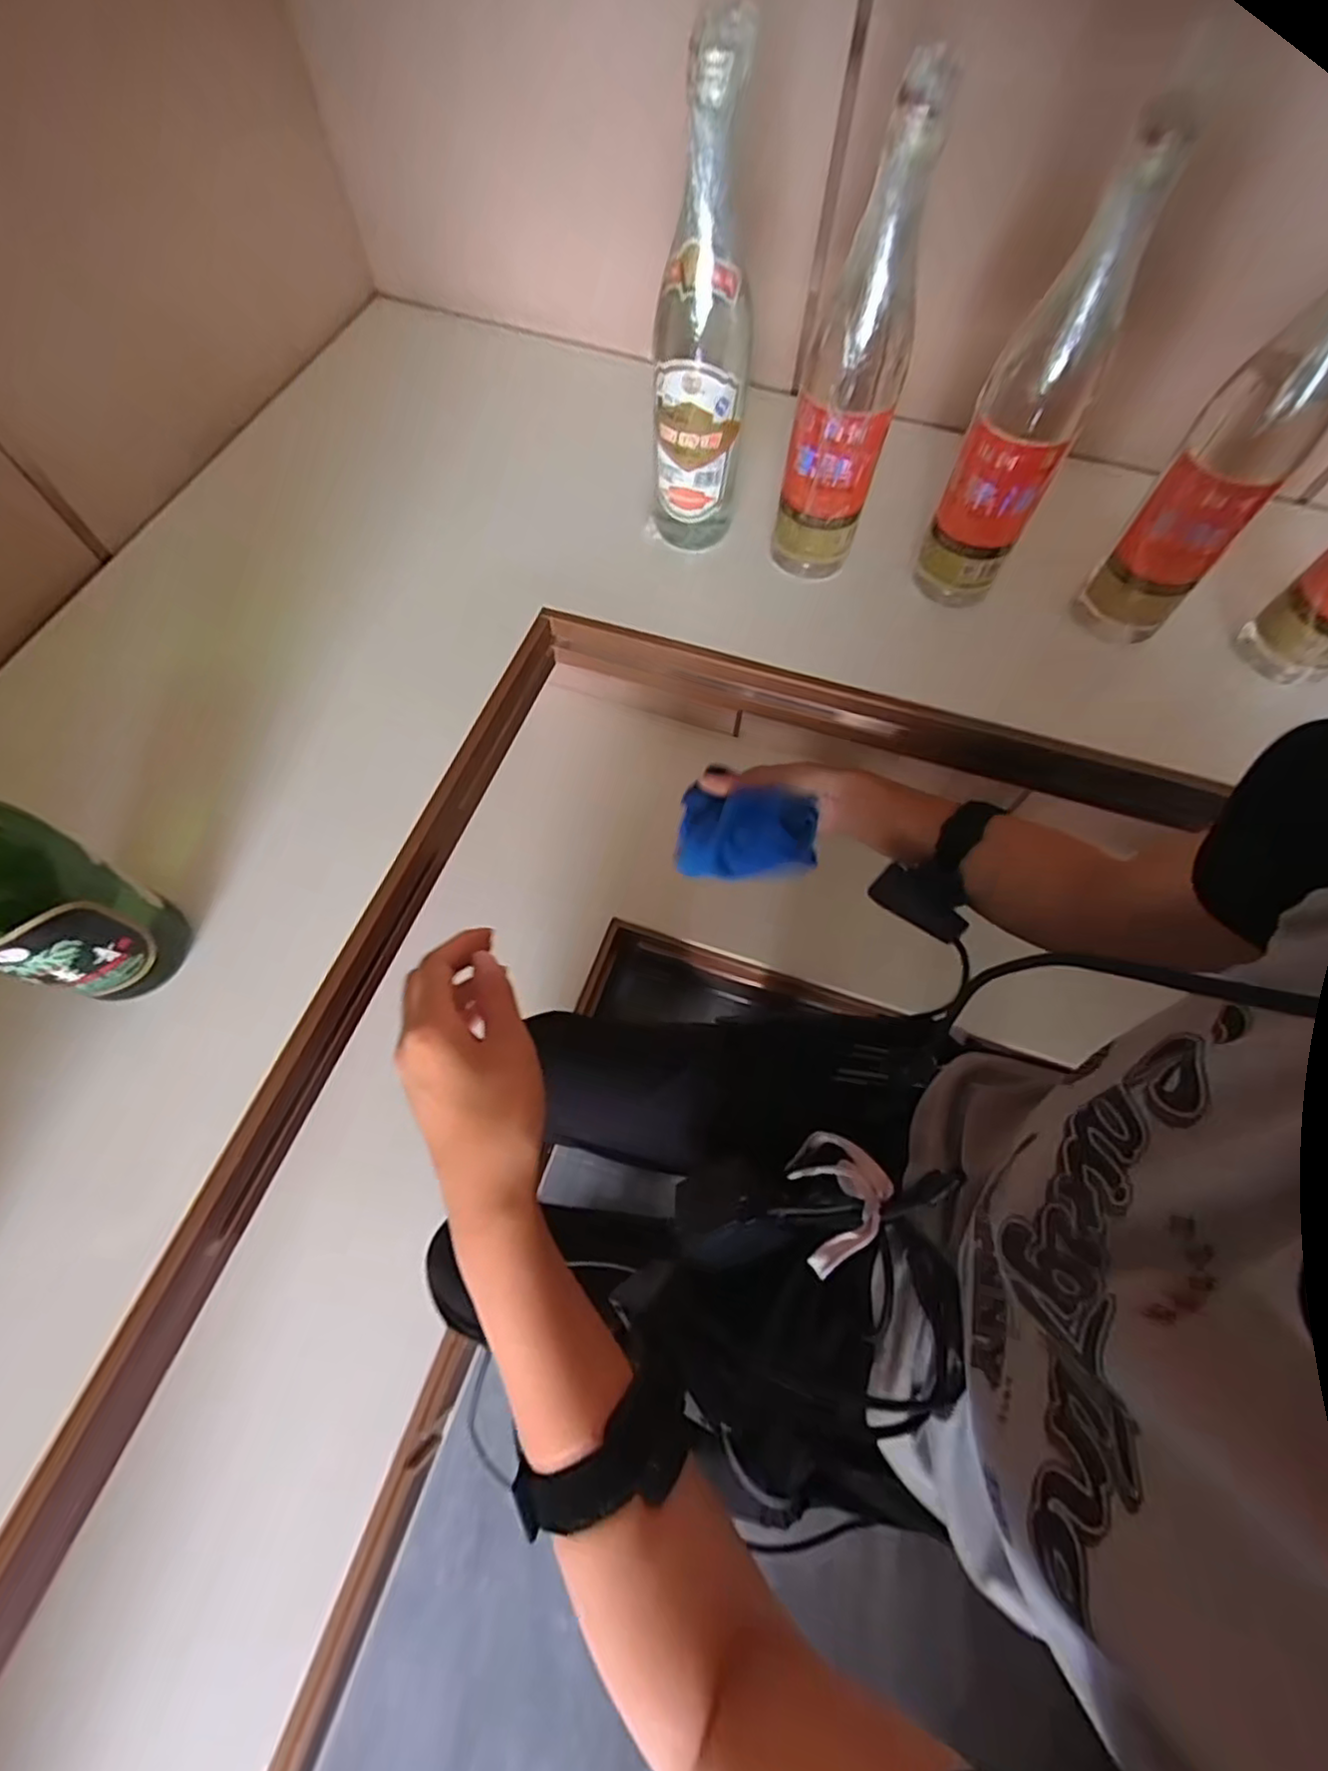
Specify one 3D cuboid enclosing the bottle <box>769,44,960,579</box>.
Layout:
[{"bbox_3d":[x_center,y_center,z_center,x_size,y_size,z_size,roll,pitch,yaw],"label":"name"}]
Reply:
[{"bbox_3d":[0.126,-0.341,0.438,0.065,0.264,0.069,12,66,4],"label":"bottle"}]

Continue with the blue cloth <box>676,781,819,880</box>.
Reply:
[{"bbox_3d":[0.072,-0.044,0.566,0.115,0.023,0.075,6,104,6],"label":"blue cloth"}]

